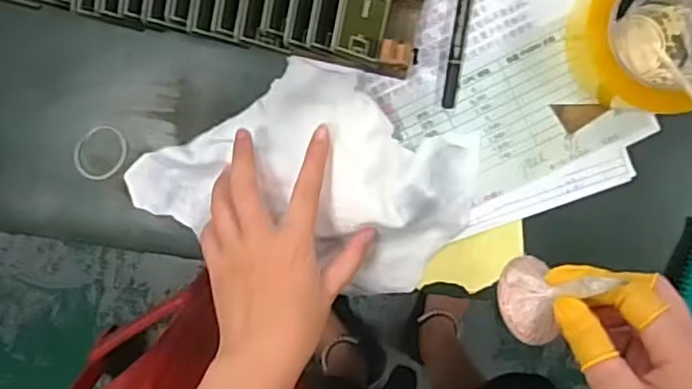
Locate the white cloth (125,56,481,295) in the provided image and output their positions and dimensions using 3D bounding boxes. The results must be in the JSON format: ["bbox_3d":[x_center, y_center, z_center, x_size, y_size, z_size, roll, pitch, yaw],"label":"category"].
[{"bbox_3d":[-0.027,-0.017,0.469,0.239,0.040,0.149,22,98,0],"label":"white cloth"}]

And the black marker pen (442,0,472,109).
[{"bbox_3d":[0.086,-0.132,0.462,0.015,0.009,0.135,10,98,2],"label":"black marker pen"}]

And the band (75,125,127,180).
[{"bbox_3d":[-0.193,-0.033,0.496,0.042,0.006,0.042,-3,89,6],"label":"band"}]

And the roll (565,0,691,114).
[{"bbox_3d":[0.213,-0.112,0.435,0.104,0.063,0.105,0,97,3],"label":"roll"}]

